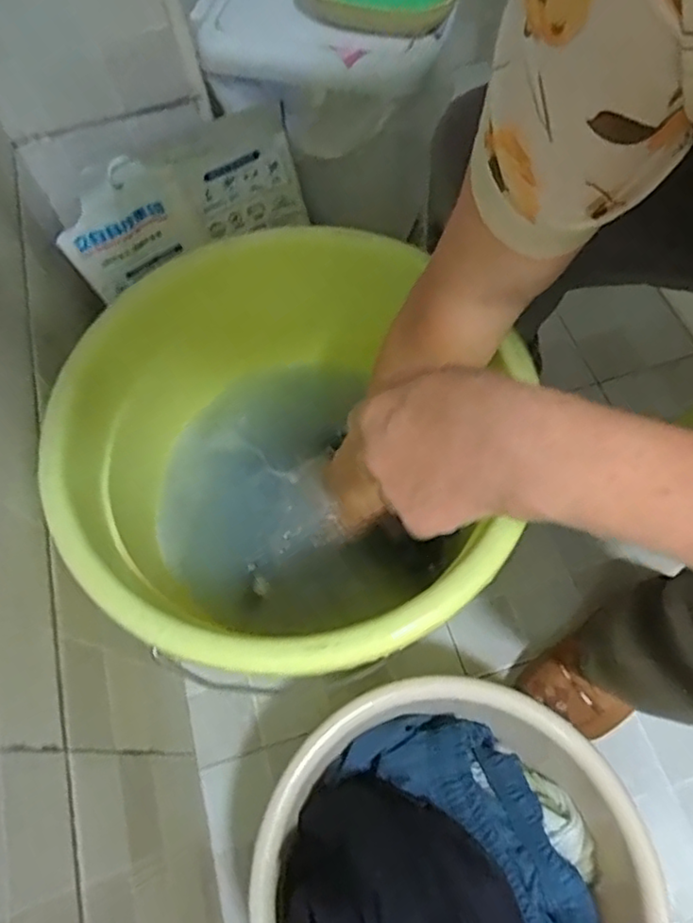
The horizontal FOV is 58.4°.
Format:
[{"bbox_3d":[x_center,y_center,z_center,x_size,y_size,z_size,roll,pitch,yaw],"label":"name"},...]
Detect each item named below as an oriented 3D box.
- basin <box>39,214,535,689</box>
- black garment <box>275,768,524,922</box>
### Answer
[{"bbox_3d":[-0.036,-0.002,0.530,0.344,0.189,0.362,-2,64,3],"label":"basin"},{"bbox_3d":[0.045,0.358,0.474,0.160,0.077,0.234,-42,69,-15],"label":"black garment"}]

